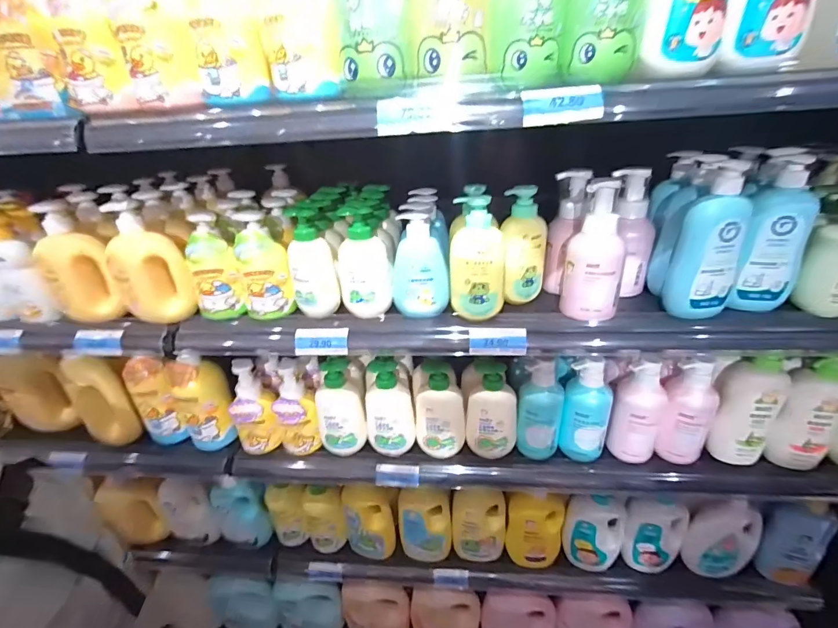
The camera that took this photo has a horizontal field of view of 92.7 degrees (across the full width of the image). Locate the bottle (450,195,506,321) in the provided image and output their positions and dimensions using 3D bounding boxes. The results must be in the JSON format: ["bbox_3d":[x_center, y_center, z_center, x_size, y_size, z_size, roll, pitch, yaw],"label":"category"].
[{"bbox_3d":[0.082,-0.075,0.557,0.074,0.164,0.044,4,31,12],"label":"bottle"}]

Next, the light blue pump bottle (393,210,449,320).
[{"bbox_3d":[0.002,-0.068,0.579,0.077,0.141,0.040,-2,30,4],"label":"light blue pump bottle"}]

